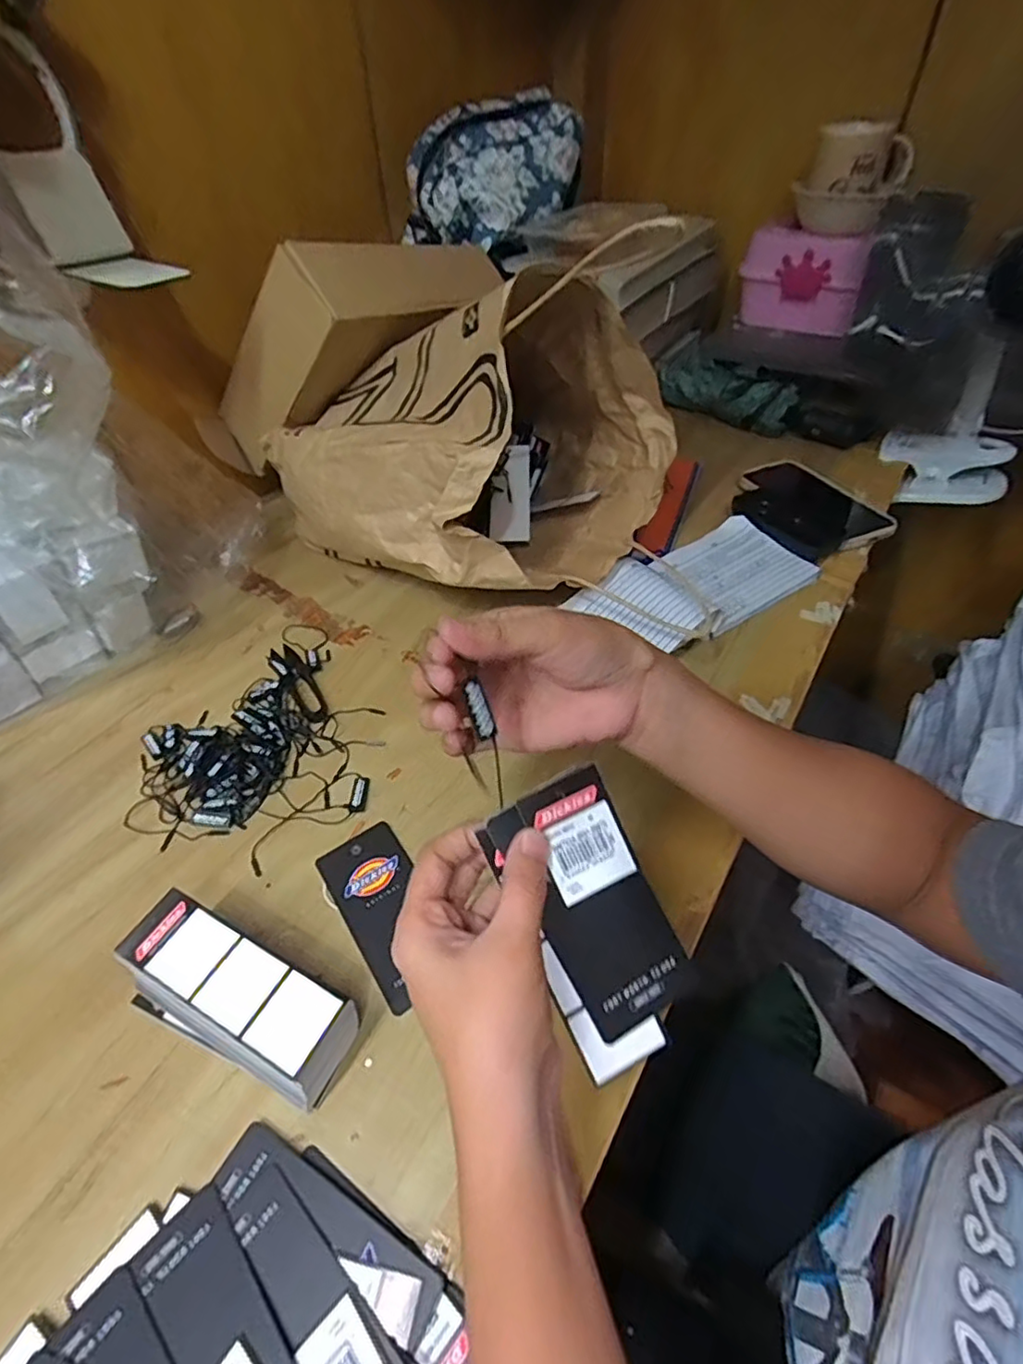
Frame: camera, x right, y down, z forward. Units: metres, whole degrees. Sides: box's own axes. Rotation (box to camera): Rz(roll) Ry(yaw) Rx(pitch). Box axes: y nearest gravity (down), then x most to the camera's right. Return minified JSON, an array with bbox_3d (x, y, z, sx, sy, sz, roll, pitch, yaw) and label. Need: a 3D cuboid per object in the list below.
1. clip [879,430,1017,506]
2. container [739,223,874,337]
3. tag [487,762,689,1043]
[{"bbox_3d":[0.503,-0.249,0.718,0.131,0.074,0.039,12,19,17],"label":"clip"},{"bbox_3d":[0.370,-0.511,0.783,0.153,0.108,0.045,25,52,23],"label":"container"},{"bbox_3d":[0.036,0.093,0.260,0.050,0.004,0.106,-28,91,-9],"label":"tag"}]

